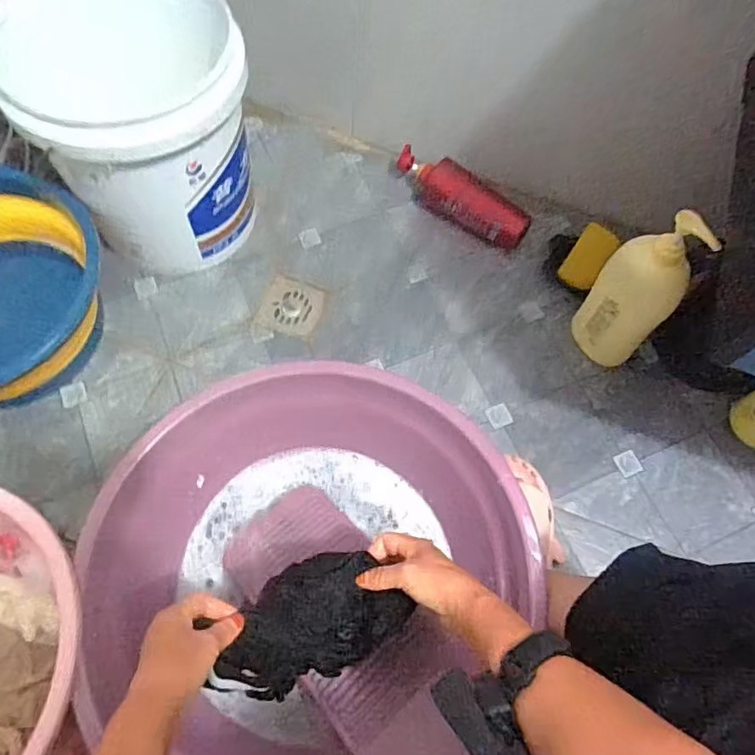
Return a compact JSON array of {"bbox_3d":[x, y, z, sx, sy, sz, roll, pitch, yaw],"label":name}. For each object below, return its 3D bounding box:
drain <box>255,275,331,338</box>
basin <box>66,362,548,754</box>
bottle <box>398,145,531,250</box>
[{"bbox_3d":[-0.137,-0.117,0.921,0.099,0.004,0.099,16,65,5],"label":"drain"},{"bbox_3d":[-0.081,0.214,0.660,0.436,0.176,0.448,1,64,-2],"label":"basin"},{"bbox_3d":[0.149,-0.325,0.996,0.266,0.054,0.092,36,68,14],"label":"bottle"}]

